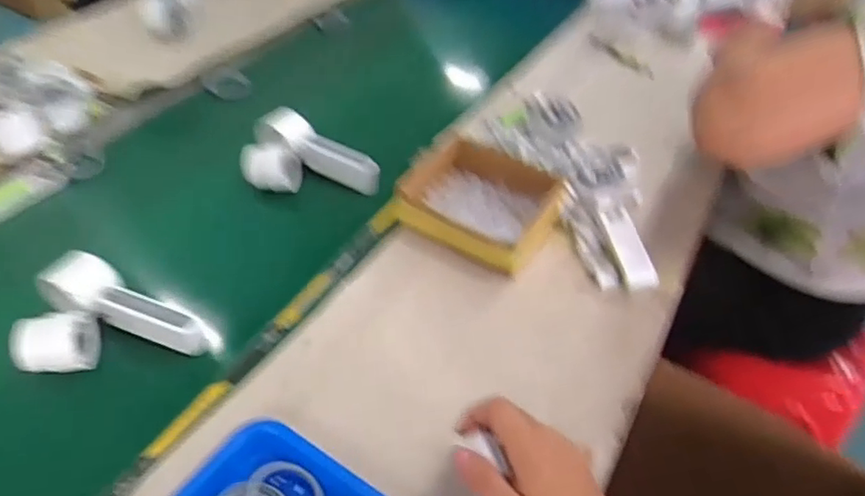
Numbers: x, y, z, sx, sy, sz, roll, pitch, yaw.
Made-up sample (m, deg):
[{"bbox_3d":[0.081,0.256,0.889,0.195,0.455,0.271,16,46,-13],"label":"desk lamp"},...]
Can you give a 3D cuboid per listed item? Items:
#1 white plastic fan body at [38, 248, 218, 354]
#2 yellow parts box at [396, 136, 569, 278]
[{"bbox_3d":[-0.293,0.055,0.576,0.175,0.044,0.055,25,46,2],"label":"white plastic fan body"},{"bbox_3d":[0.055,-0.058,0.704,0.172,0.045,0.150,30,52,20],"label":"yellow parts box"}]

